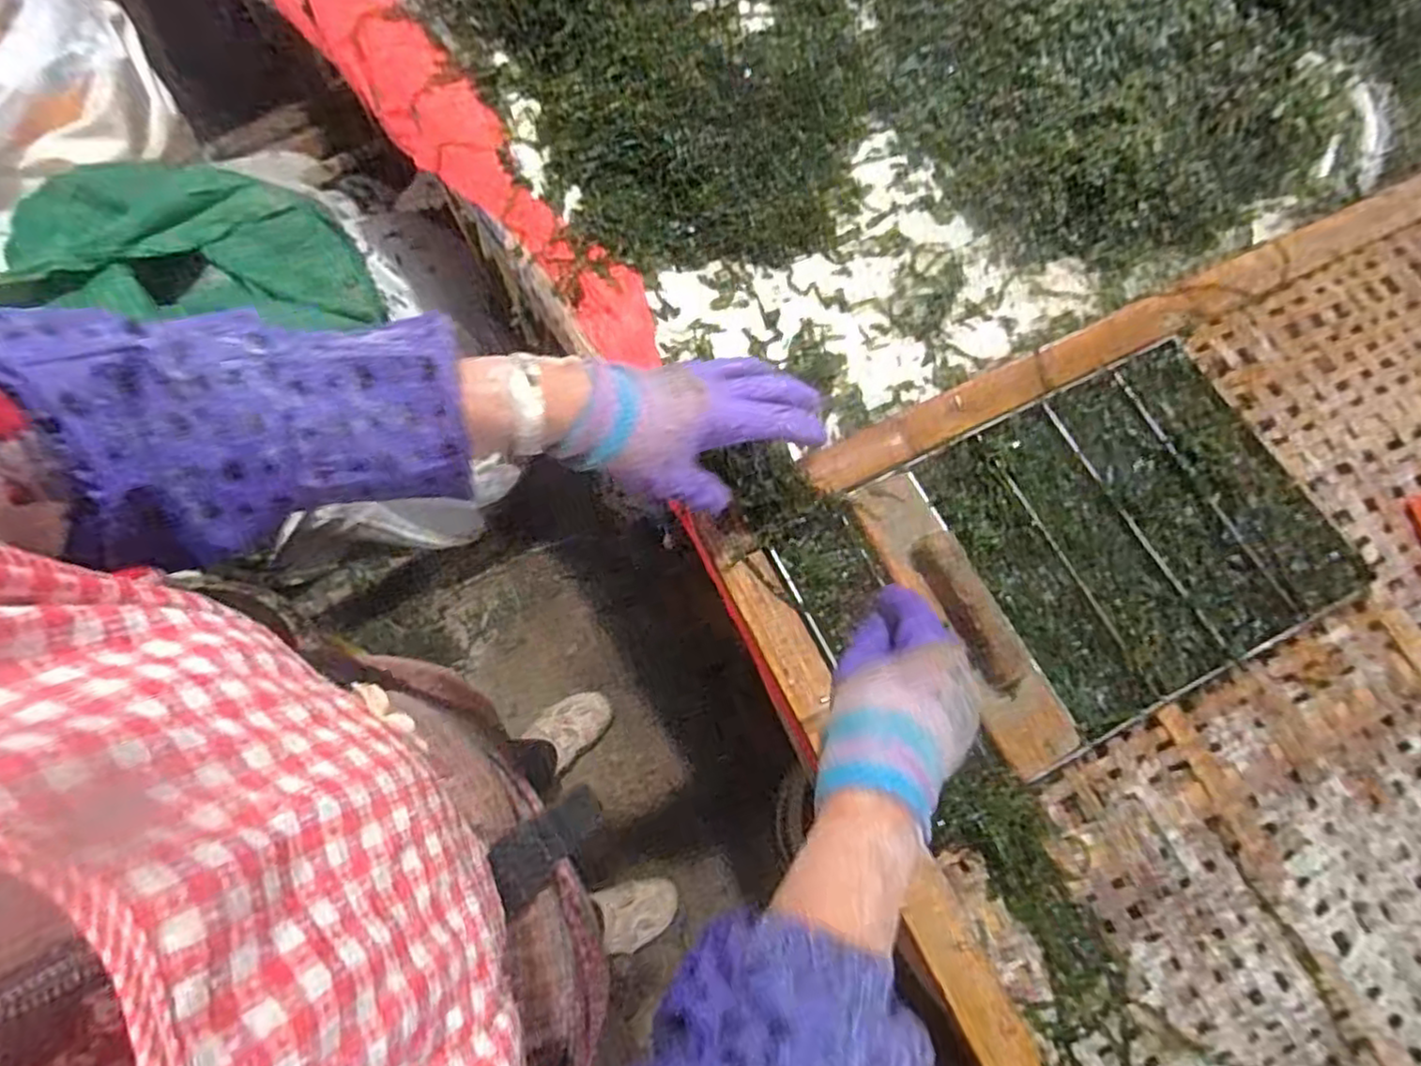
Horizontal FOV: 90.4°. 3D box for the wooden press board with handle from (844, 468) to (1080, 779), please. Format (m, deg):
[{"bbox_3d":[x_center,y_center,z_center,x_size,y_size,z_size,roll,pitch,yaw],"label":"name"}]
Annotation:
[{"bbox_3d":[0.166,0.052,0.462,0.054,0.048,0.213,-25,72,-9],"label":"wooden press board with handle"}]

